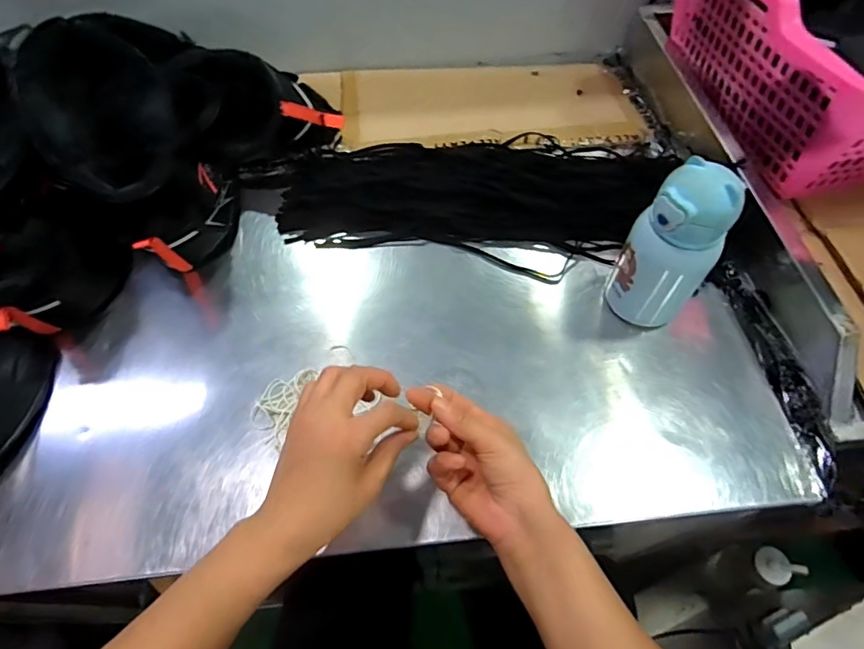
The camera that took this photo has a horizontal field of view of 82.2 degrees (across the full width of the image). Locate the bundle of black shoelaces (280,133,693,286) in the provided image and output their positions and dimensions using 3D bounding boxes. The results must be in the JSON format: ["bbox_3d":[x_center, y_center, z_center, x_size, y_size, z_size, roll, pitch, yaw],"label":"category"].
[{"bbox_3d":[0.050,-0.177,0.627,0.458,0.045,0.230,8,59,6],"label":"bundle of black shoelaces"}]

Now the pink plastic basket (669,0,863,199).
[{"bbox_3d":[0.537,-0.329,0.573,0.442,0.156,0.320,-9,59,-3],"label":"pink plastic basket"}]

